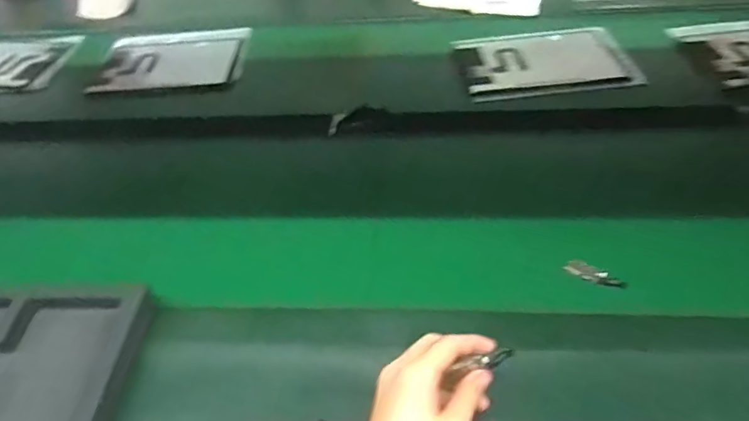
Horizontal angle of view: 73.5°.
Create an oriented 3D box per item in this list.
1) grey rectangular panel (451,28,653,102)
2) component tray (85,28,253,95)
[{"bbox_3d":[0.276,-0.241,0.814,0.263,0.011,0.179,-4,45,1],"label":"grey rectangular panel"},{"bbox_3d":[-0.370,-0.289,0.935,0.267,0.011,0.212,-5,45,0],"label":"component tray"}]

